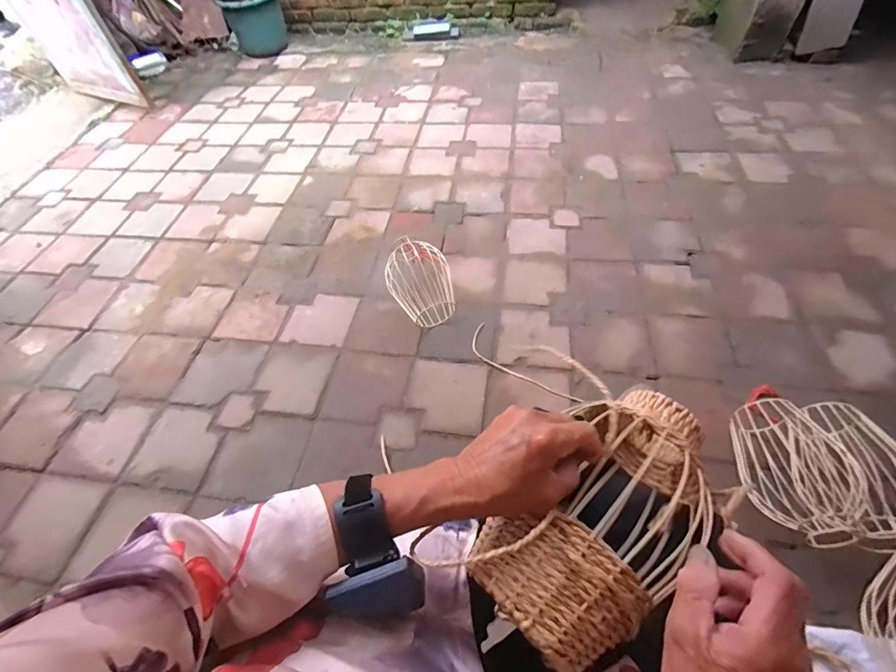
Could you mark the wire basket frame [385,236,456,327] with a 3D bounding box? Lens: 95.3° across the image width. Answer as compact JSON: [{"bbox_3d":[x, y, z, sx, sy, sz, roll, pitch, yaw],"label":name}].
[{"bbox_3d":[-0.079,-0.155,1.144,0.148,0.126,0.233,-32,58,-17],"label":"wire basket frame"}]

